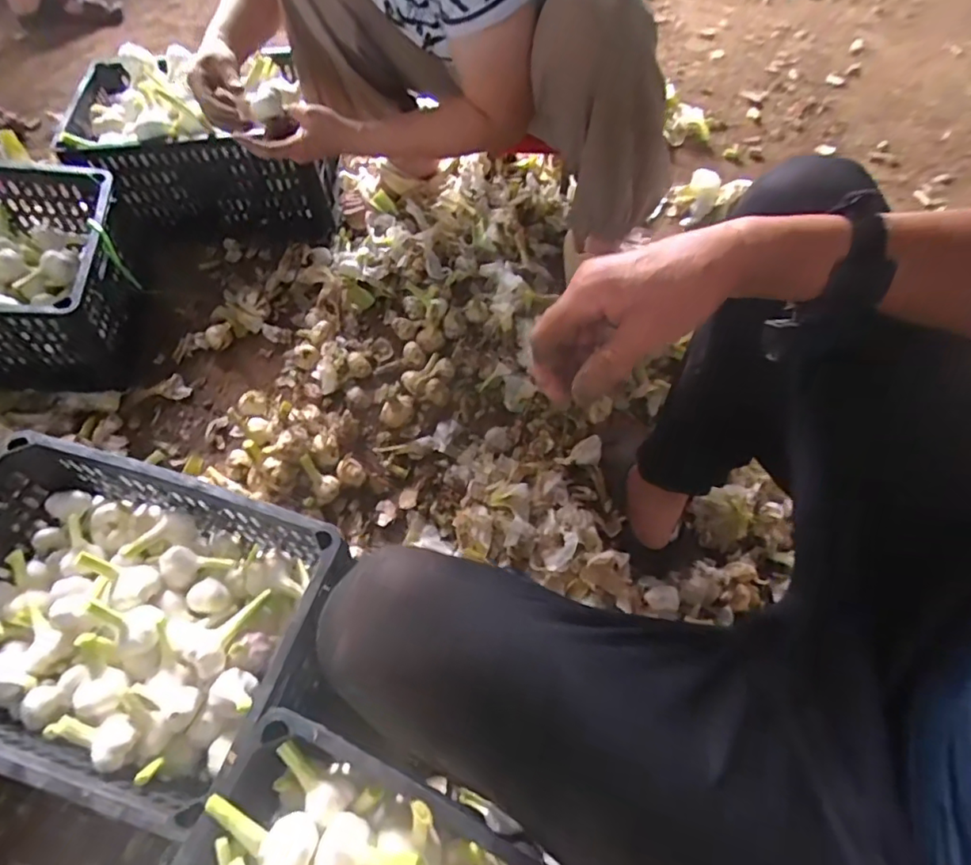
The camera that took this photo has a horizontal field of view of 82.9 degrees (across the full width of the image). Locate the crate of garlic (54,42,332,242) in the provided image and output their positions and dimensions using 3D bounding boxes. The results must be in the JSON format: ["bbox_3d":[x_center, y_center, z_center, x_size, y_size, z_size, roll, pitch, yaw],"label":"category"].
[{"bbox_3d":[-0.541,-0.567,1.081,0.430,0.234,0.272,-5,59,-4],"label":"crate of garlic"}]

